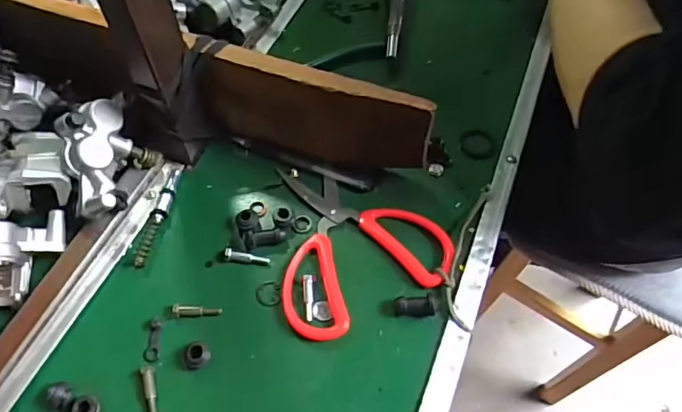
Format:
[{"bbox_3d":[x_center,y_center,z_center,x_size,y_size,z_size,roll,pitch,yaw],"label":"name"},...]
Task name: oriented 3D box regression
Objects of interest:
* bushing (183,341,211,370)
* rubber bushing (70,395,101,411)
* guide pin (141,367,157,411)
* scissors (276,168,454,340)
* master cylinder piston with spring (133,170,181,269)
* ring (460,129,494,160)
[{"bbox_3d":[-0.101,0.105,0.361,0.015,0.015,0.019,40,65,20],"label":"bushing"},{"bbox_3d":[-0.171,0.136,0.343,0.016,0.011,0.017,1,59,-2],"label":"rubber bushing"},{"bbox_3d":[-0.131,0.127,0.351,0.007,0.009,0.034,-13,60,-10],"label":"guide pin"},{"bbox_3d":[0.018,0.030,0.406,0.130,0.014,0.141,-4,59,-5],"label":"scissors"},{"bbox_3d":[-0.149,0.009,0.419,0.012,0.011,0.088,13,59,6],"label":"master cylinder piston with spring"},{"bbox_3d":[0.124,-0.056,0.465,0.029,0.004,0.032,-4,59,-5],"label":"ring"}]

